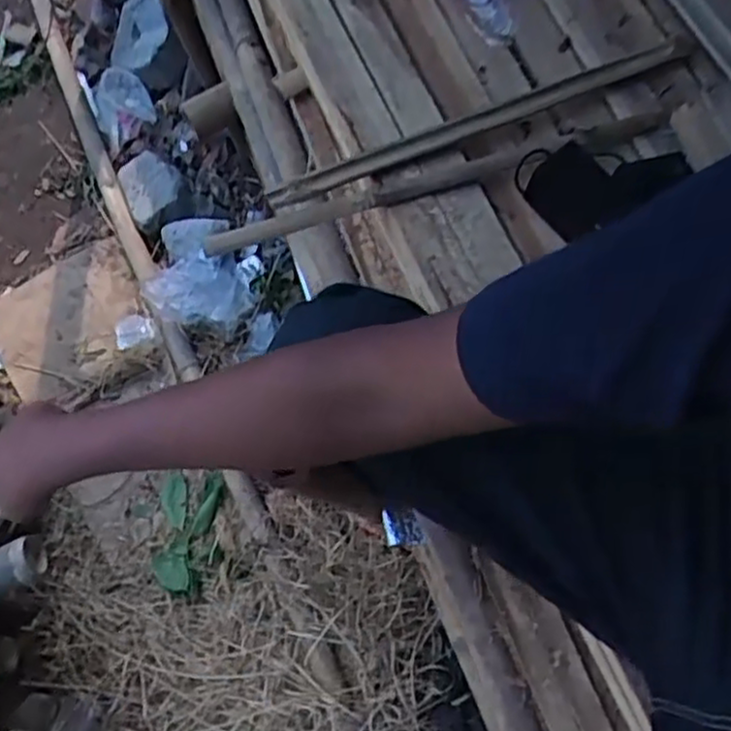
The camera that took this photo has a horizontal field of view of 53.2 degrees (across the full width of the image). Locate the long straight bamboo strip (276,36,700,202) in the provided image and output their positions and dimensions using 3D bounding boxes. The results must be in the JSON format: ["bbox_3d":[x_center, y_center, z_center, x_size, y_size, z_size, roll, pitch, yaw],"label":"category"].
[{"bbox_3d":[0.144,-0.270,0.798,0.517,0.022,0.033,-27,74,-5],"label":"long straight bamboo strip"}]

